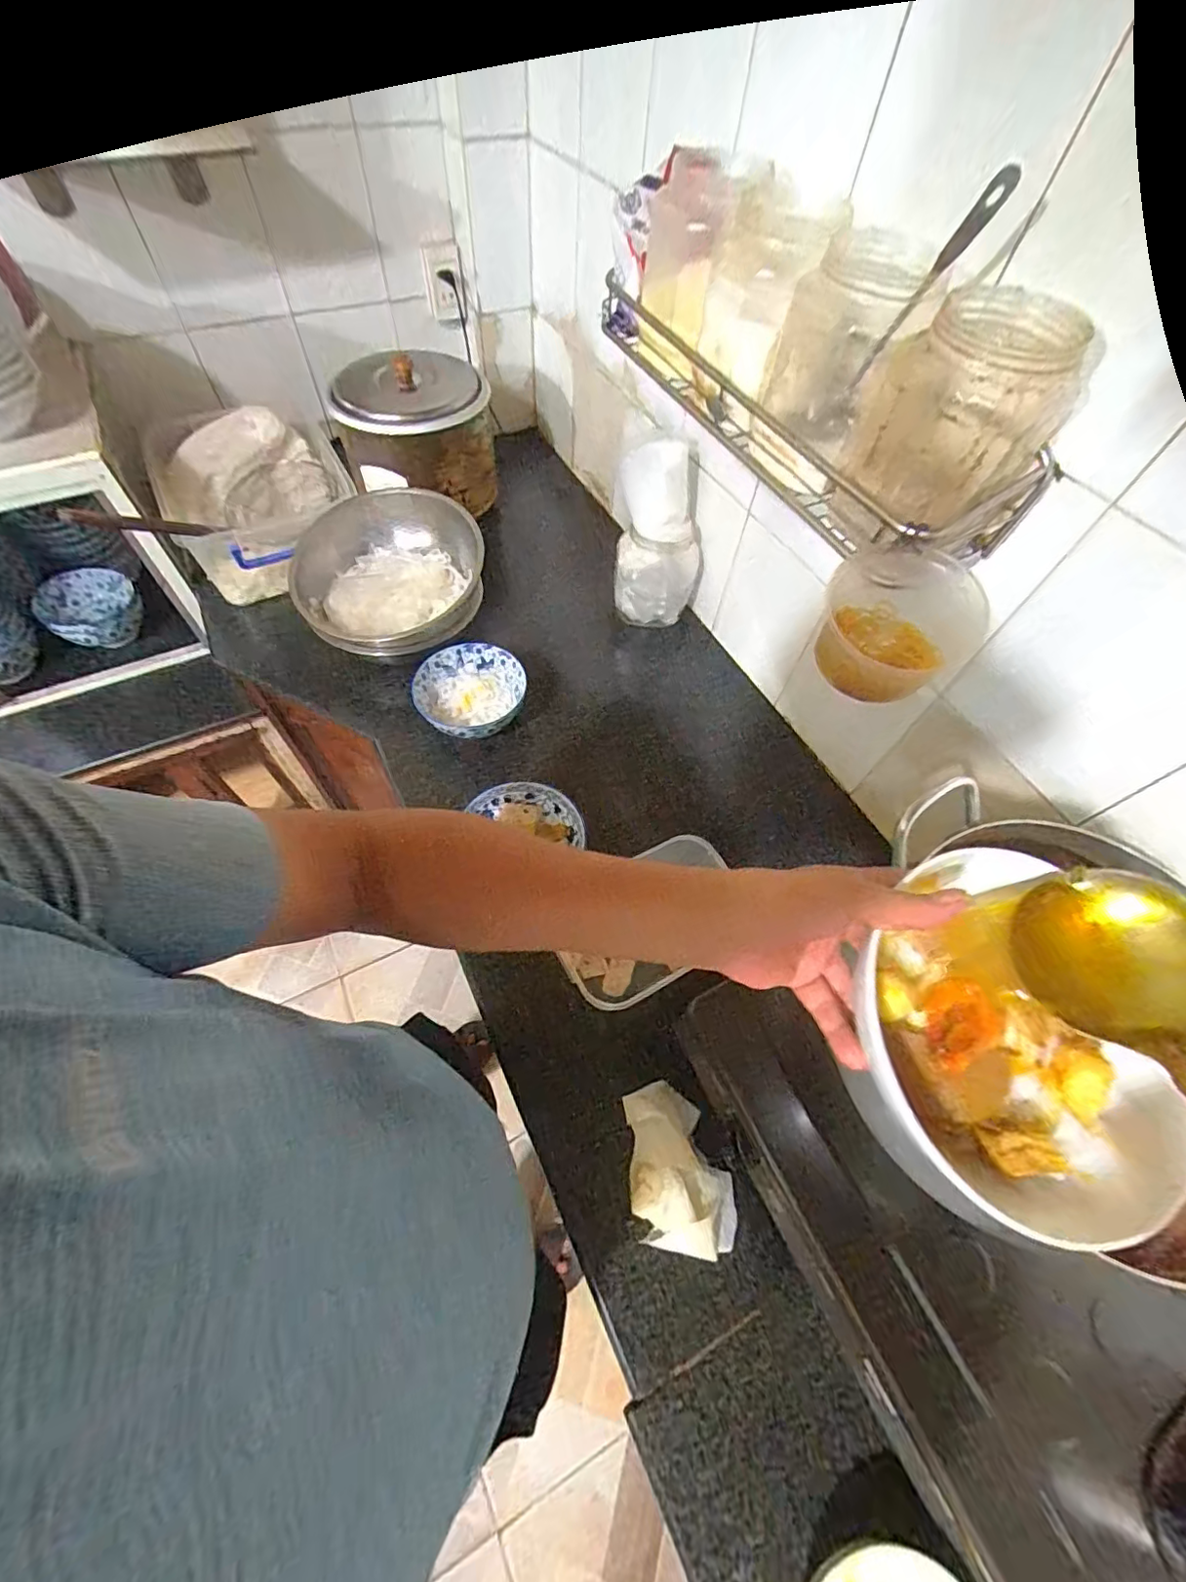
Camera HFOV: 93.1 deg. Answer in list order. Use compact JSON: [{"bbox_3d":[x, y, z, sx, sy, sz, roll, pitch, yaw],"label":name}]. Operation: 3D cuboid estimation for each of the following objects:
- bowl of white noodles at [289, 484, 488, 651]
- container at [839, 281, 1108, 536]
[{"bbox_3d":[-0.355,-0.375,0.962,0.289,0.143,0.287,2,59,-3],"label":"bowl of white noodles"},{"bbox_3d":[0.317,-0.328,0.481,0.135,0.122,0.130,-25,64,-18],"label":"container"}]

